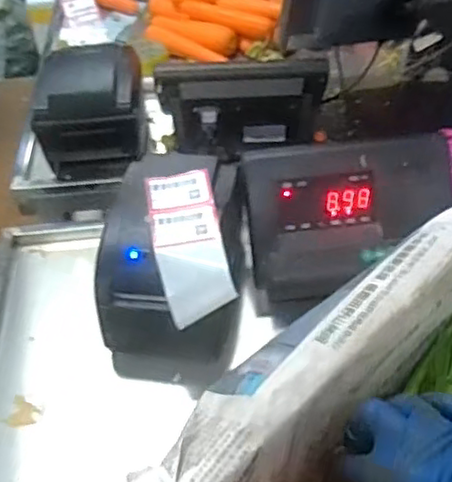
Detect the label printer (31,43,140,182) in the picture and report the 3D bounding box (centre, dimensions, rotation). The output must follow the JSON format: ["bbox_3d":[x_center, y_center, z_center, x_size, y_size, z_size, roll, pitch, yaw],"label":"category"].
[{"bbox_3d":[-0.201,-0.200,0.991,0.153,0.123,0.147,-6,45,-2],"label":"label printer"}]

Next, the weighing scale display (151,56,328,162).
[{"bbox_3d":[0.022,-0.195,0.954,0.244,0.112,0.074,-2,45,2],"label":"weighing scale display"}]

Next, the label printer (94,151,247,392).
[{"bbox_3d":[-0.062,0.019,0.783,0.161,0.155,0.231,0,45,4],"label":"label printer"}]

